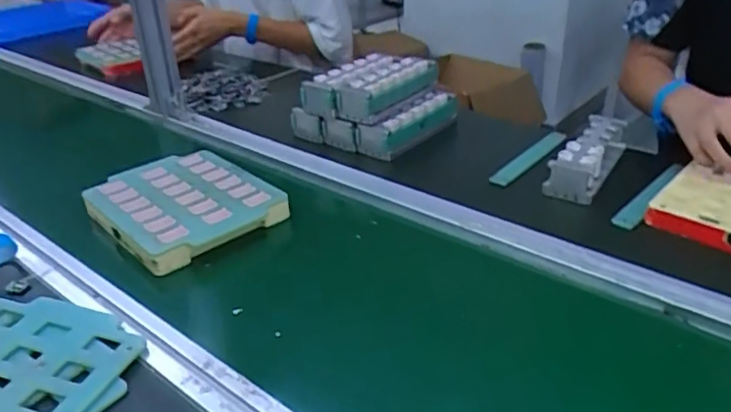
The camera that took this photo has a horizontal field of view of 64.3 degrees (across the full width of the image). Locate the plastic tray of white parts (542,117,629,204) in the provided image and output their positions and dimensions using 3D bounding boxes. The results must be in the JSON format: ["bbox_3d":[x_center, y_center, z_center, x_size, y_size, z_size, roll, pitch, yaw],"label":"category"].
[{"bbox_3d":[0.296,-0.067,0.763,0.055,0.047,0.184,19,36,31],"label":"plastic tray of white parts"}]

